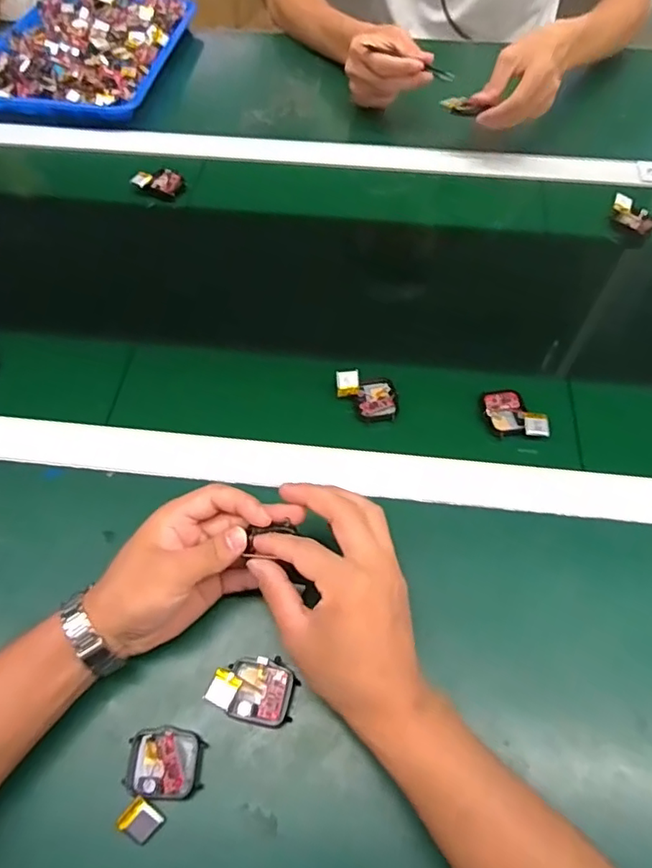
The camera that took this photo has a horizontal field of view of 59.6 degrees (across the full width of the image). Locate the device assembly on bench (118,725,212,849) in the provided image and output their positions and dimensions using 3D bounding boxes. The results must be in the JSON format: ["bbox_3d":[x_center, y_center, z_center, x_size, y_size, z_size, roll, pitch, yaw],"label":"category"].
[{"bbox_3d":[-0.104,0.219,0.357,0.046,0.016,0.060,5,59,4],"label":"device assembly on bench"}]

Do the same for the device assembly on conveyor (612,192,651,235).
[{"bbox_3d":[0.341,-0.243,0.634,0.024,0.016,0.056,-41,79,-21],"label":"device assembly on conveyor"}]

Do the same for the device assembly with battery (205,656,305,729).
[{"bbox_3d":[-0.048,0.172,0.382,0.054,0.017,0.040,10,59,7],"label":"device assembly with battery"}]

